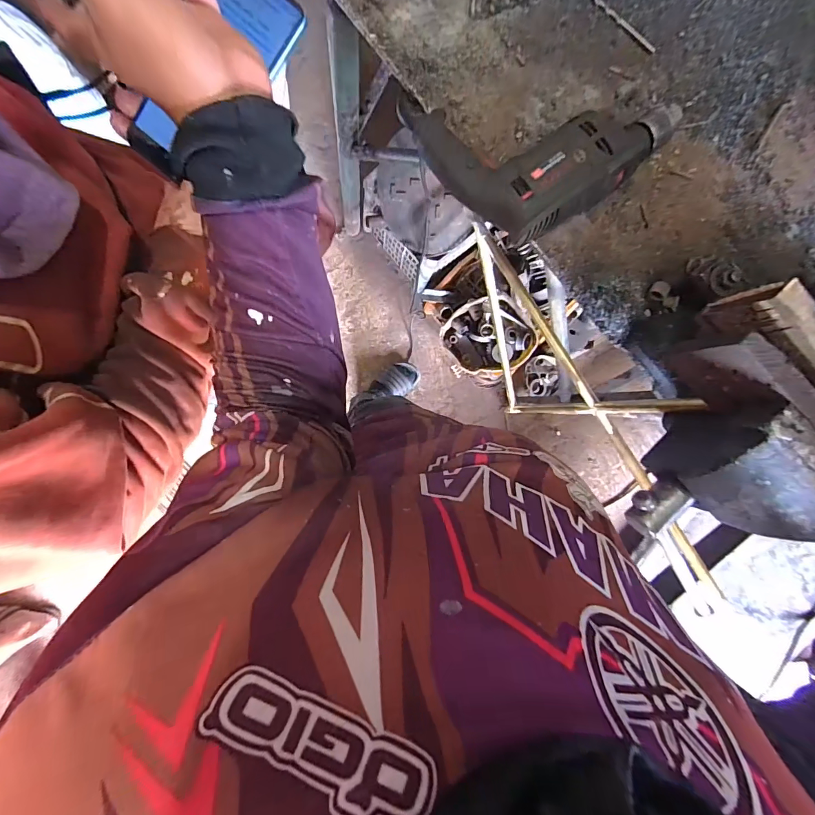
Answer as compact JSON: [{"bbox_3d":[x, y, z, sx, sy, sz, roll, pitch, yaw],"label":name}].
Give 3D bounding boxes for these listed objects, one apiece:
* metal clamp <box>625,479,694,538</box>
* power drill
[{"bbox_3d":[0.238,0.093,0.378,0.055,0.027,0.036,-40,92,-1],"label":"metal clamp"},{"bbox_3d":[0.148,-0.314,0.440,0.266,0.073,0.214,-34,94,-3],"label":"power drill"}]

